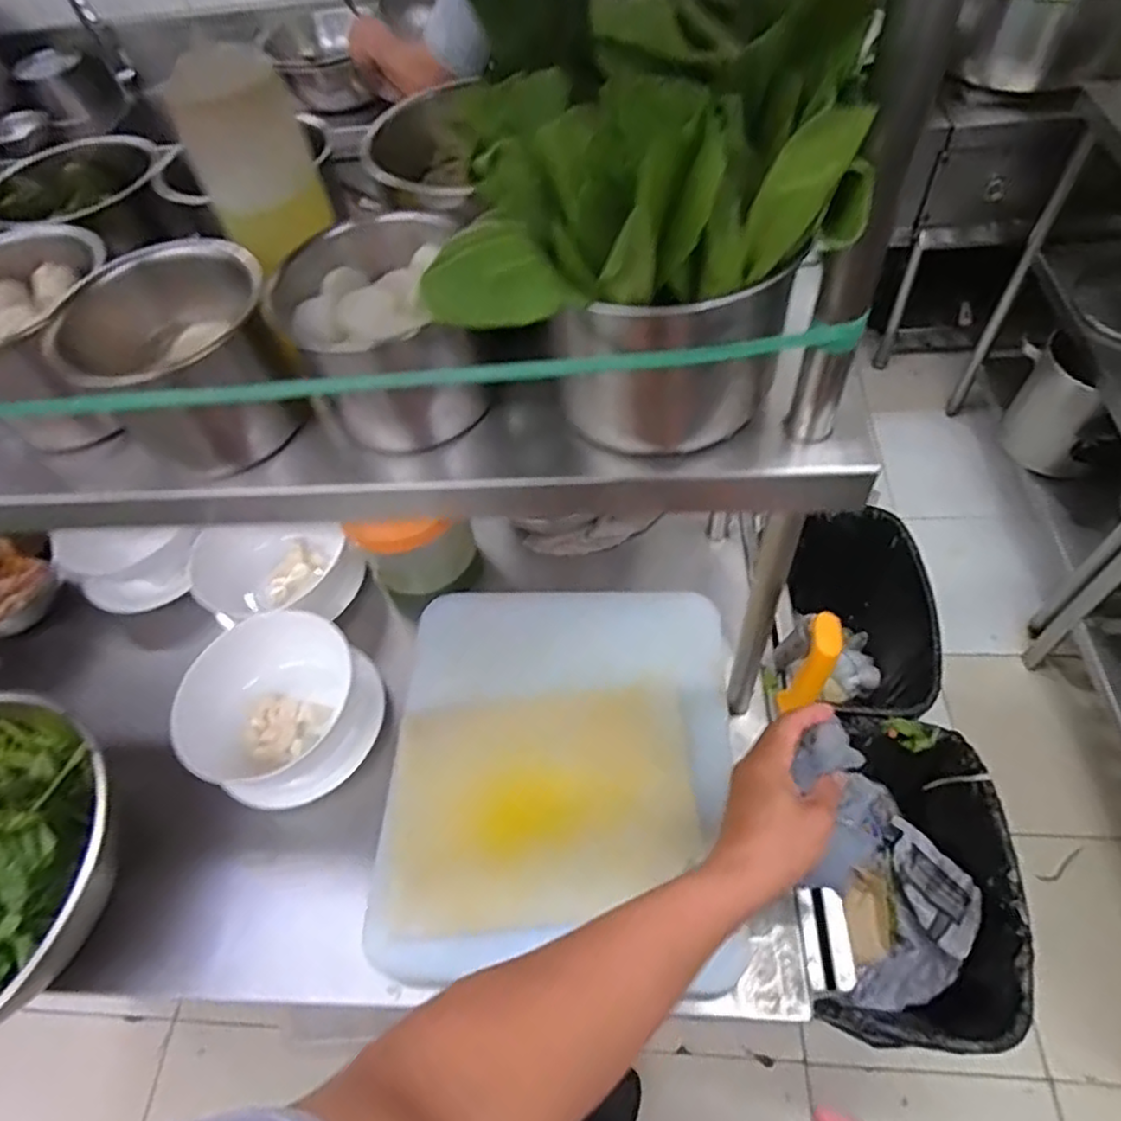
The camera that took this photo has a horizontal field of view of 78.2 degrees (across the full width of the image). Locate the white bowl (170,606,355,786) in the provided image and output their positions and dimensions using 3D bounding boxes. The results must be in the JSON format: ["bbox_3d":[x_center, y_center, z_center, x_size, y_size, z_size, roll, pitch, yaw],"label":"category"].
[{"bbox_3d":[-0.311,0.151,0.751,0.159,0.086,0.178,-12,56,-1],"label":"white bowl"}]

